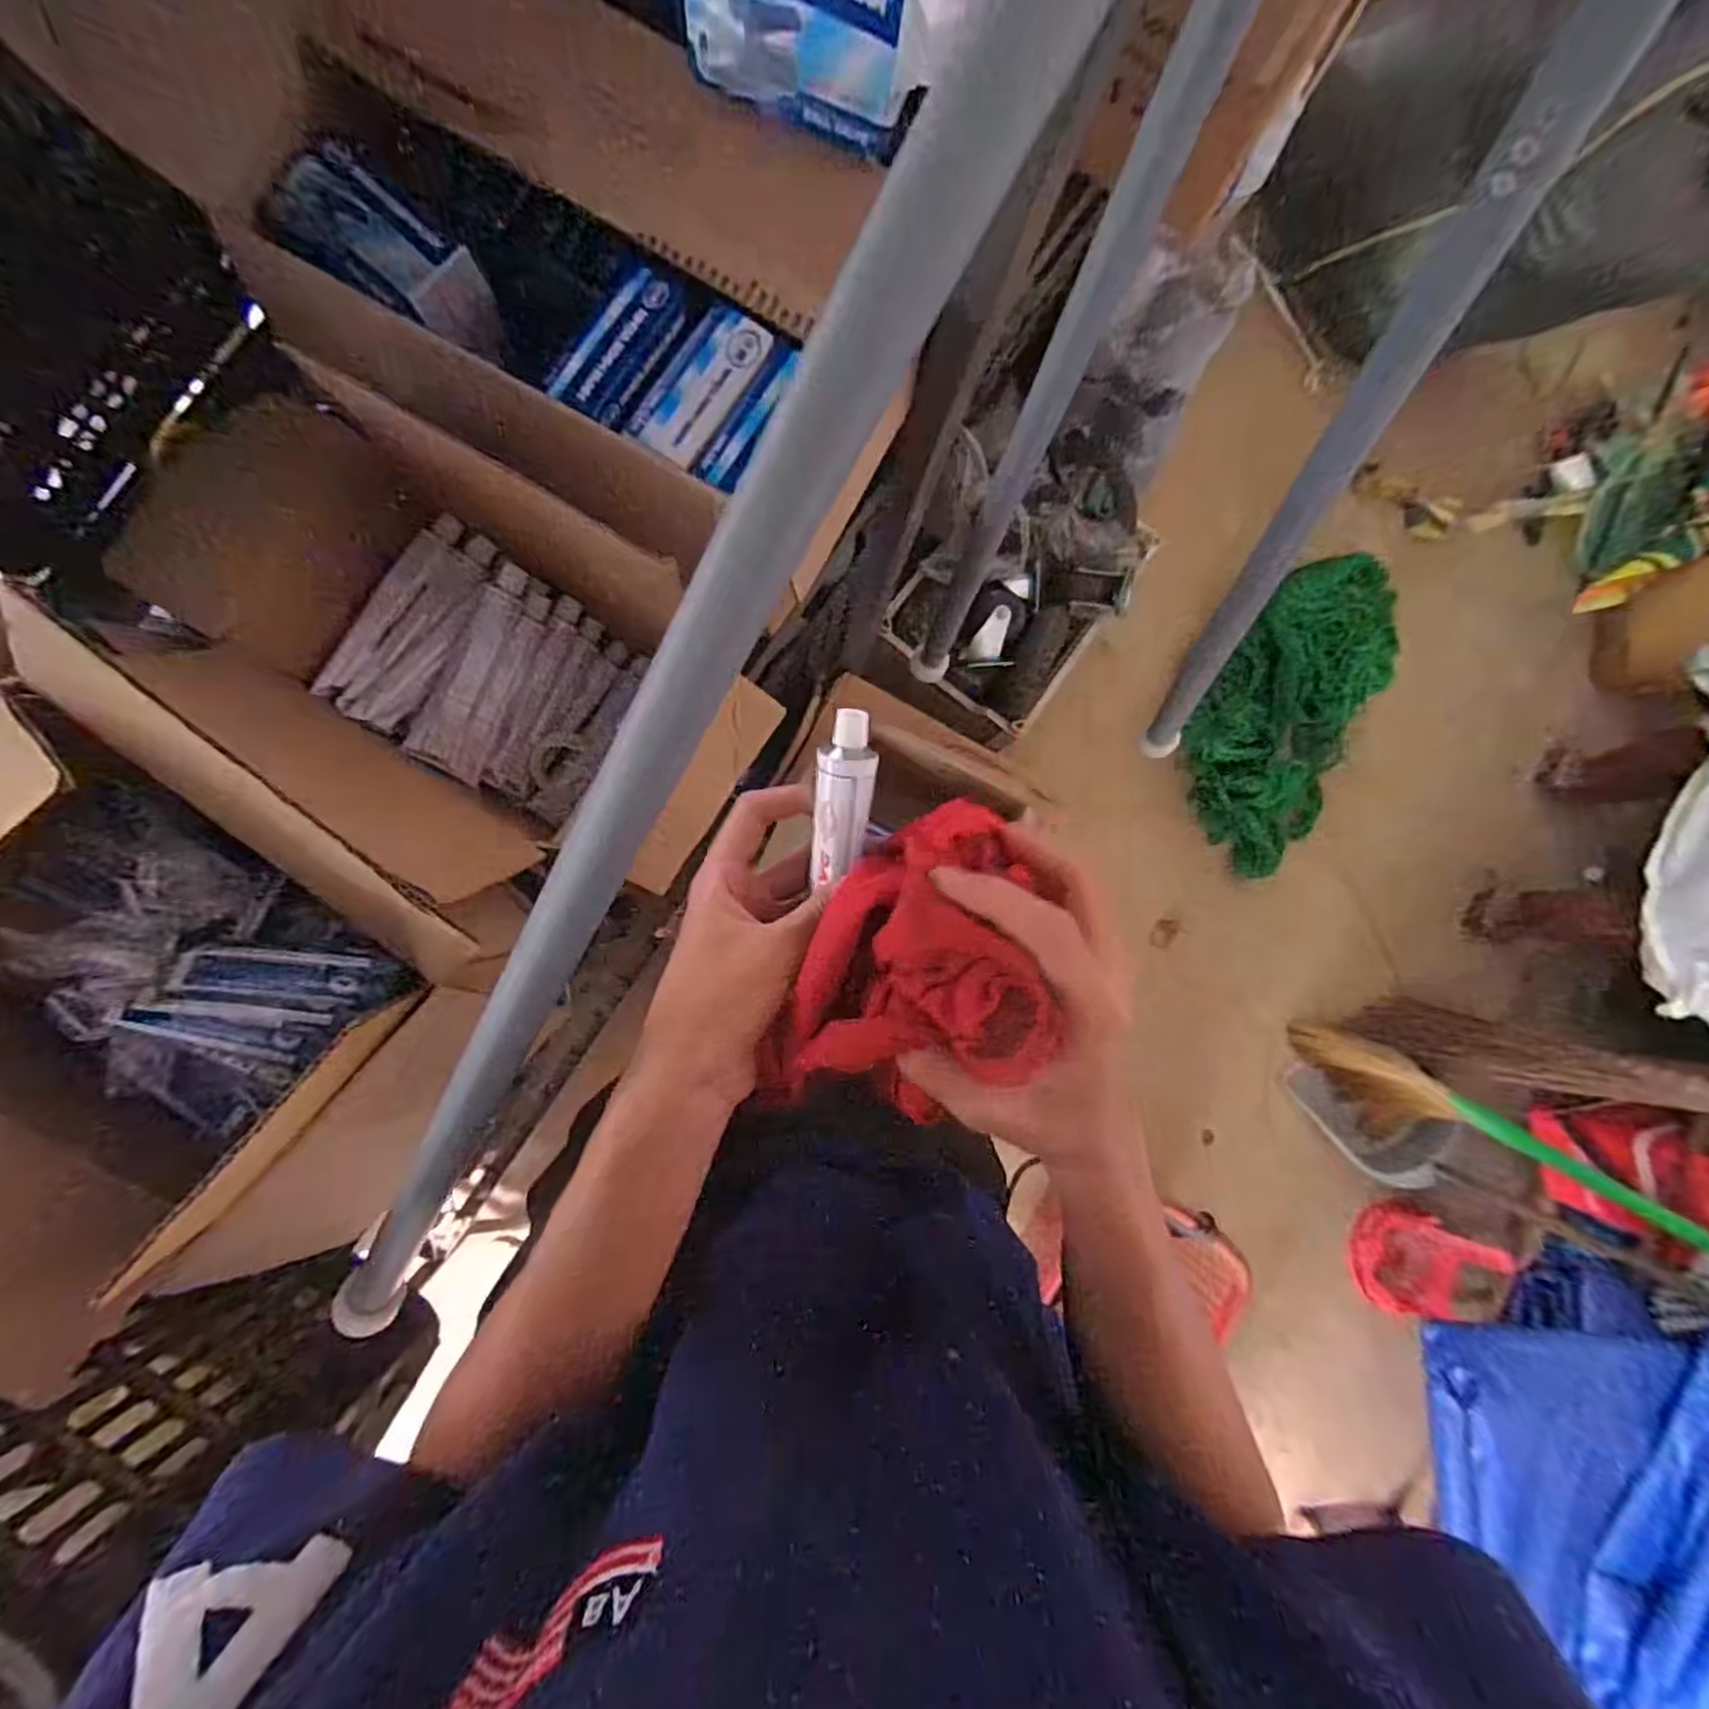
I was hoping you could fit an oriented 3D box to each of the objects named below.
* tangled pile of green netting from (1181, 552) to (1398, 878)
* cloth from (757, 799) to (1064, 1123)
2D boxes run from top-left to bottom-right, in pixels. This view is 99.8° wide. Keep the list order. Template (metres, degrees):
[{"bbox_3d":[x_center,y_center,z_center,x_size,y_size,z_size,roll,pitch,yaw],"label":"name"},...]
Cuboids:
[{"bbox_3d":[0.856,-0.281,1.421,0.394,0.184,0.547,37,82,-2],"label":"tangled pile of green netting"},{"bbox_3d":[0.029,0.046,0.269,0.089,0.045,0.123,23,83,-4],"label":"cloth"}]

